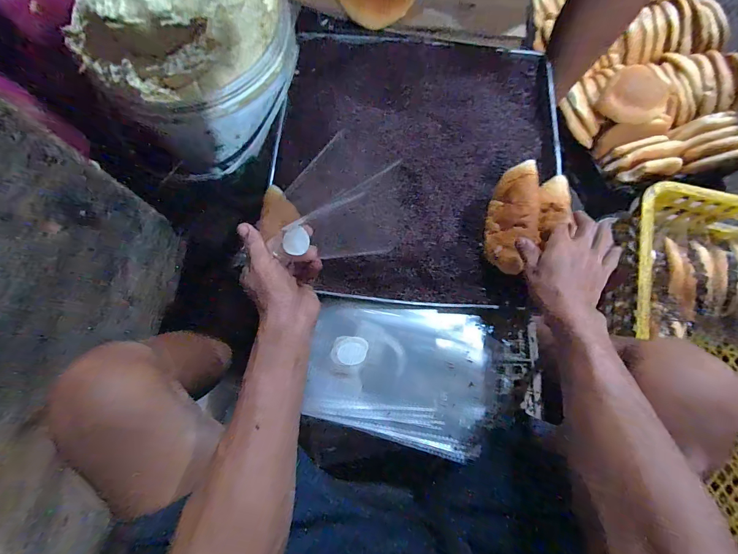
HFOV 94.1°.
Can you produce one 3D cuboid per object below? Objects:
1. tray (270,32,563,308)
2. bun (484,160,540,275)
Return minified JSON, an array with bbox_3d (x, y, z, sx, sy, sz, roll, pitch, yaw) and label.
[{"bbox_3d":[0.079,-0.187,0.531,0.420,0.051,0.445,5,76,0],"label":"tray"},{"bbox_3d":[0.205,-0.083,0.481,0.058,0.055,0.152,11,89,2],"label":"bun"}]

